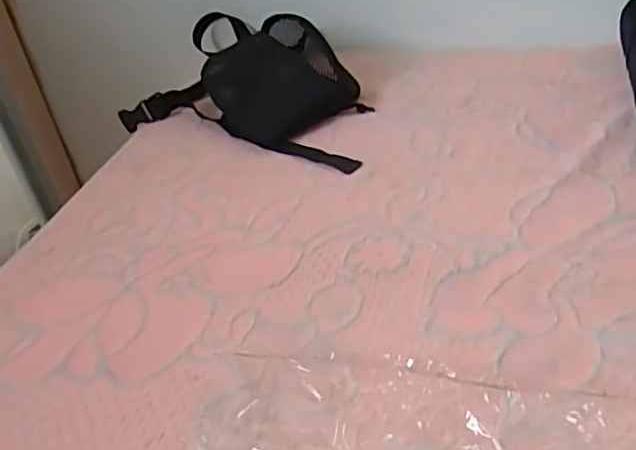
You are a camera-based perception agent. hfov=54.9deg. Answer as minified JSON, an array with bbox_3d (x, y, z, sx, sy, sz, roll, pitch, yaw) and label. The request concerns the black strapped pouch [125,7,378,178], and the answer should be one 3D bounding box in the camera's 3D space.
[{"bbox_3d":[-0.071,-0.195,0.780,0.350,0.073,0.249,13,42,25],"label":"black strapped pouch"}]

